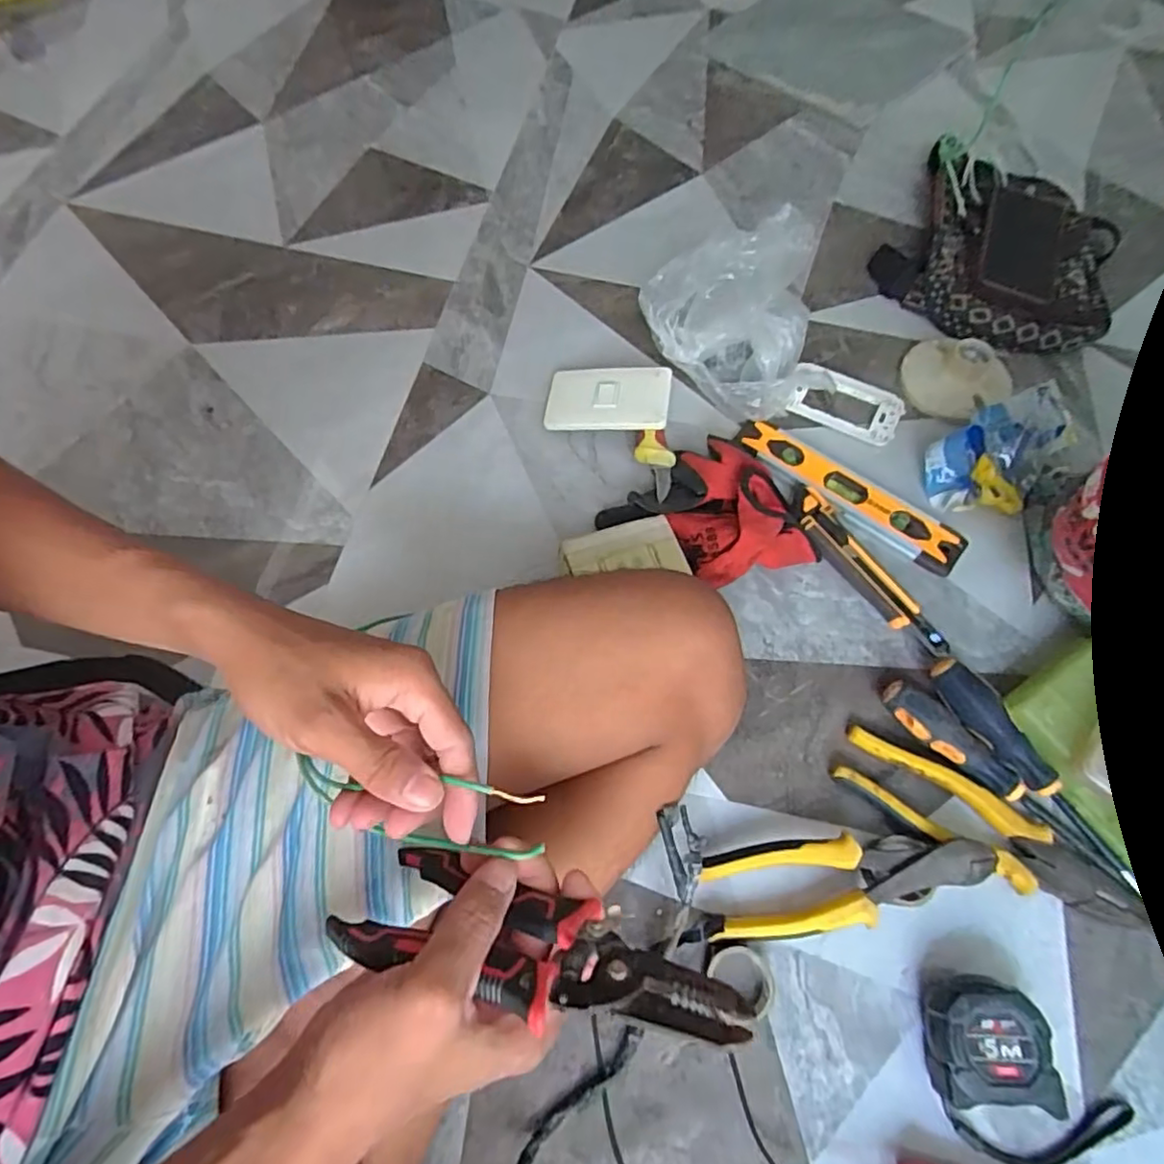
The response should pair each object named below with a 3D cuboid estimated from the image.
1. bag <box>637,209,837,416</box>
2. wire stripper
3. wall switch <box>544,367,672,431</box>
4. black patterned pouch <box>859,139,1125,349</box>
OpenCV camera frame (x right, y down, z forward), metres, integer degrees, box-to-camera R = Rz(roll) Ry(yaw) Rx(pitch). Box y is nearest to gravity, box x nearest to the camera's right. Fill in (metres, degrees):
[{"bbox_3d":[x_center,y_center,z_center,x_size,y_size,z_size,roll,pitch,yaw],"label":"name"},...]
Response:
[{"bbox_3d":[0.152,-0.226,0.559,0.160,0.155,0.143,-26,67,-12],"label":"bag"},{"bbox_3d":[-0.019,0.155,0.258,0.169,0.059,0.011,8,105,20],"label":"wire stripper"},{"bbox_3d":[0.025,-0.177,0.592,0.116,0.015,0.066,4,70,14],"label":"wall switch"},{"bbox_3d":[0.459,-0.357,0.675,0.239,0.054,0.260,32,68,15],"label":"black patterned pouch"}]

